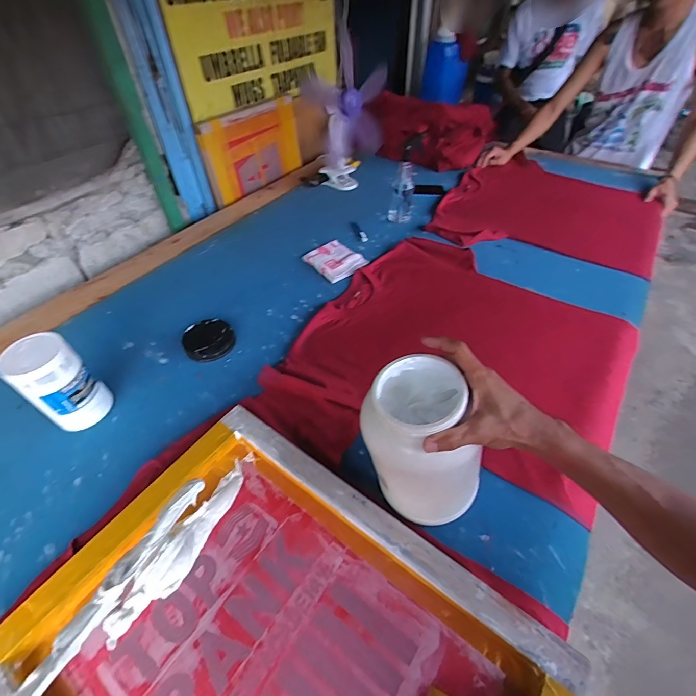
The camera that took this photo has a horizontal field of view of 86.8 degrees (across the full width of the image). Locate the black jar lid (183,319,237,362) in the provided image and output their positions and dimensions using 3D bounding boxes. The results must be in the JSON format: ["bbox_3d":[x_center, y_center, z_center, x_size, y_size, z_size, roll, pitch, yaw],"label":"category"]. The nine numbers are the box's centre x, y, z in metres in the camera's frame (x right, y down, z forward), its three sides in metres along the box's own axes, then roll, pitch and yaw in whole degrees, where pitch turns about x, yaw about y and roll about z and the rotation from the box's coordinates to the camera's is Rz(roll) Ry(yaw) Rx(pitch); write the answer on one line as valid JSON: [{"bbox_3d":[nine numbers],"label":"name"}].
[{"bbox_3d":[-0.312,-0.020,0.825,0.106,0.029,0.102,-2,47,2],"label":"black jar lid"}]

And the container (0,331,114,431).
[{"bbox_3d":[-0.508,0.066,0.656,0.091,0.172,0.101,23,52,21],"label":"container"}]

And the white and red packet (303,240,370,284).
[{"bbox_3d":[-0.034,-0.253,1.036,0.145,0.018,0.162,-32,53,-23],"label":"white and red packet"}]

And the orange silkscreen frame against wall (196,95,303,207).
[{"bbox_3d":[-0.336,-0.739,1.366,0.034,0.250,0.408,22,52,31],"label":"orange silkscreen frame against wall"}]

